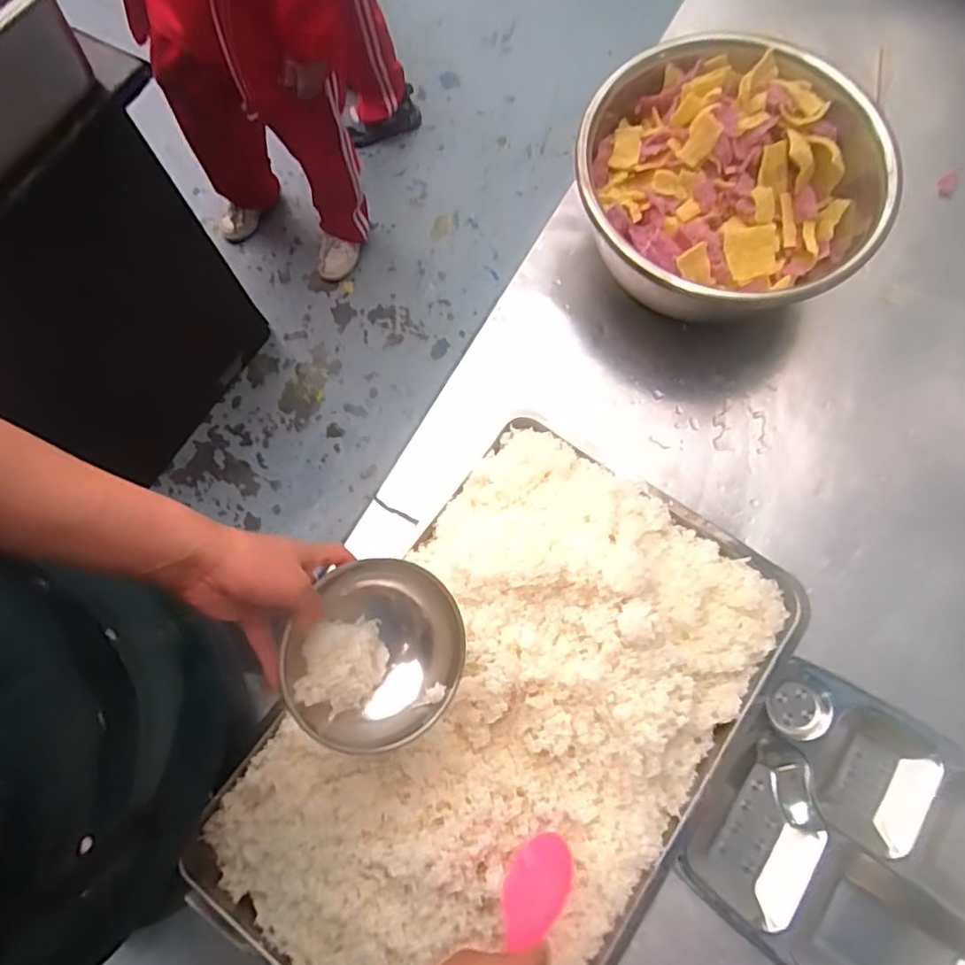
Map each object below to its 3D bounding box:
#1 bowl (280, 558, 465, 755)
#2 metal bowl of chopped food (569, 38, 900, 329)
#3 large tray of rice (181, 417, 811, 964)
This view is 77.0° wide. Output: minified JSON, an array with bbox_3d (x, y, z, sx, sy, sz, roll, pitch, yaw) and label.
[{"bbox_3d":[-0.091,0.137,0.507,0.142,0.061,0.156,0,89,-20],"label":"bowl"},{"bbox_3d":[0.289,-0.346,0.737,0.335,0.158,0.333,0,74,1],"label":"metal bowl of chopped food"},{"bbox_3d":[0.028,0.234,0.582,0.385,0.064,0.570,34,77,10],"label":"large tray of rice"}]

